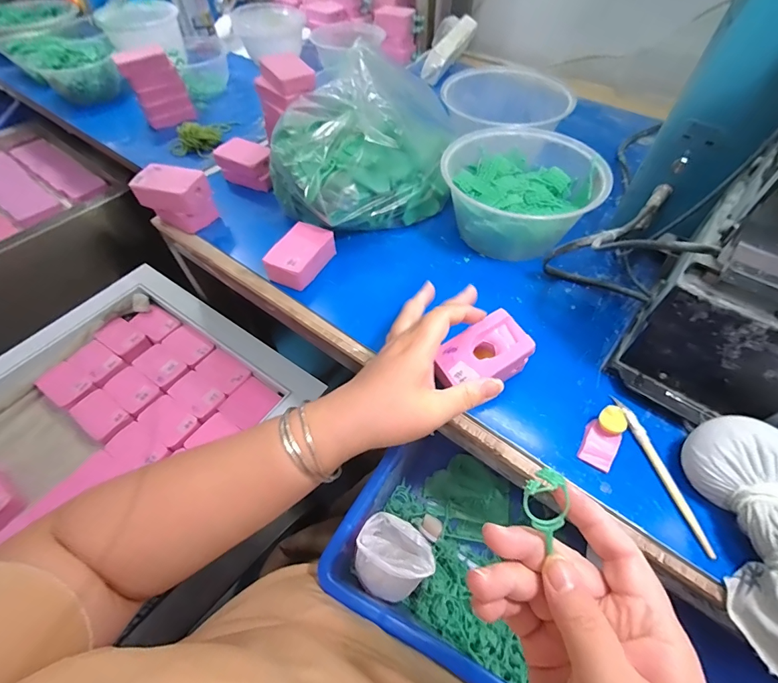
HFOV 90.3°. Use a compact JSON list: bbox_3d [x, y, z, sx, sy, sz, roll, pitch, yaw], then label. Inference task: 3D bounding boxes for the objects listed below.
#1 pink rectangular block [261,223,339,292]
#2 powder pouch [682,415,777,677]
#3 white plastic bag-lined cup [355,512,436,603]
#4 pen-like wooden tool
[{"bbox_3d":[-0.094,-0.090,0.410,0.045,0.032,0.071,22,57,15],"label":"pink rectangular block"},{"bbox_3d":[0.237,0.121,0.238,0.054,0.050,0.147,0,54,0],"label":"powder pouch"},{"bbox_3d":[0.003,0.179,0.315,0.058,0.067,0.051,21,57,15],"label":"white plastic bag-lined cup"},{"bbox_3d":[0.201,0.093,0.286,0.011,0.006,0.118,-11,55,-8],"label":"pen-like wooden tool"}]

